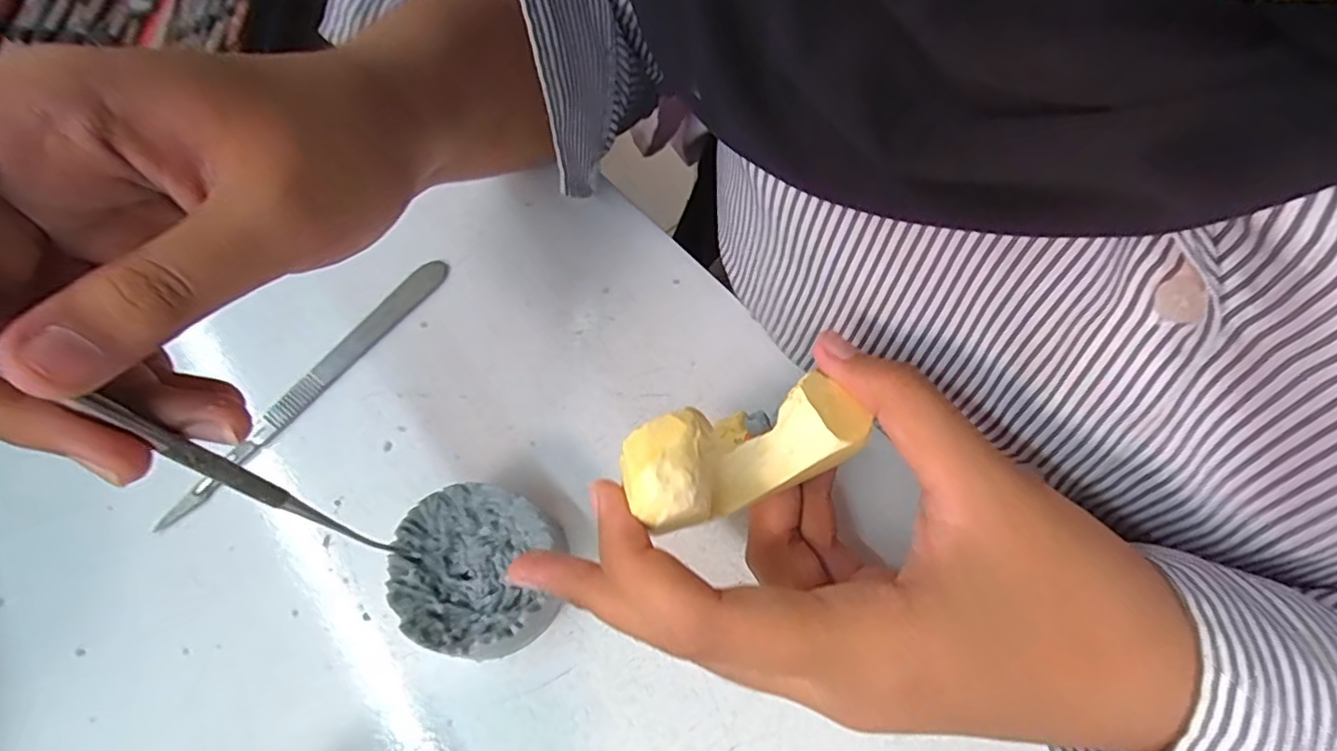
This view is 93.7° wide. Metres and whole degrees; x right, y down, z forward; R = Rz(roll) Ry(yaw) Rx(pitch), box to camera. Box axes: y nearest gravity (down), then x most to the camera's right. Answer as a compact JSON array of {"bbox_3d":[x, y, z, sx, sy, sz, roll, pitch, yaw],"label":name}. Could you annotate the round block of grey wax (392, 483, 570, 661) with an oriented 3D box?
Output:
[{"bbox_3d":[-0.061,0.063,0.201,0.046,0.028,0.050,-1,64,3],"label":"round block of grey wax"}]

